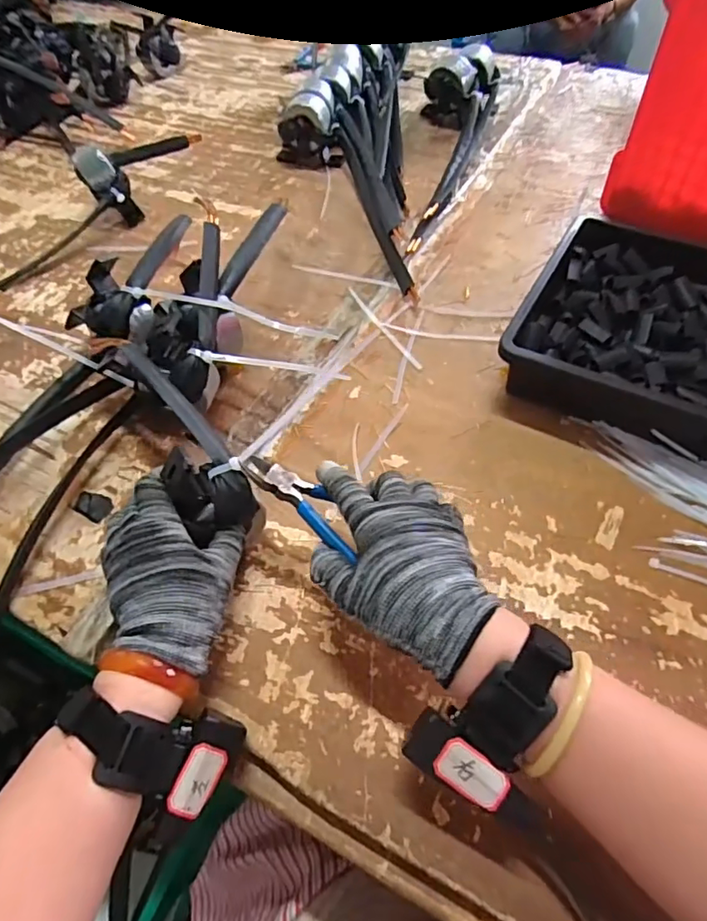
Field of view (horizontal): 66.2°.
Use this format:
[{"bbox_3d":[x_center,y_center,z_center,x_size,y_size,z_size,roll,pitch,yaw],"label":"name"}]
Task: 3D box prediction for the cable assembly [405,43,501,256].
[{"bbox_3d":[0.135,-0.454,0.755,0.111,0.080,0.450,9,55,8],"label":"cable assembly"}]

